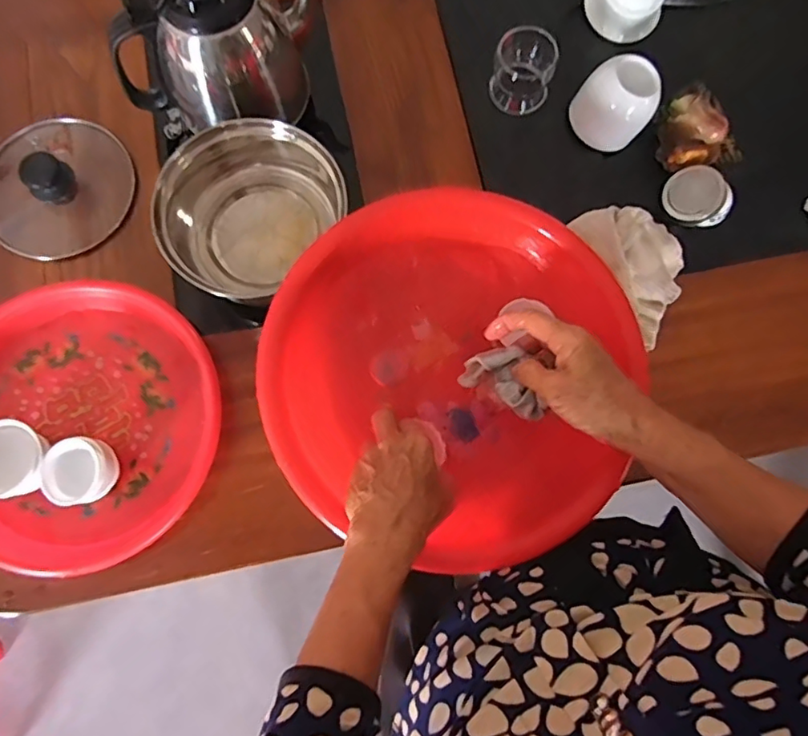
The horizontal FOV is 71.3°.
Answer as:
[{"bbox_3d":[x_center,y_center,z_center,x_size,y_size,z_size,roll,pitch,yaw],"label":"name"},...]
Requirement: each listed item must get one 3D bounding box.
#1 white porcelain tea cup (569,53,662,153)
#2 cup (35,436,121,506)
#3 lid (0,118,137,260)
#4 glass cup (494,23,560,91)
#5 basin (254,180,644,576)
[{"bbox_3d":[0.215,-0.270,0.575,0.065,0.071,0.074,-43,82,-8],"label":"white porcelain tea cup"},{"bbox_3d":[-0.276,0.089,0.487,0.057,0.039,0.054,0,78,-1],"label":"cup"},{"bbox_3d":[-0.352,-0.185,0.563,0.147,0.047,0.134,0,79,0],"label":"lid"},{"bbox_3d":[0.123,-0.309,0.584,0.058,0.059,0.053,0,79,0],"label":"glass cup"},{"bbox_3d":[0.035,0.002,0.487,0.298,0.087,0.282,0,79,0],"label":"basin"}]

